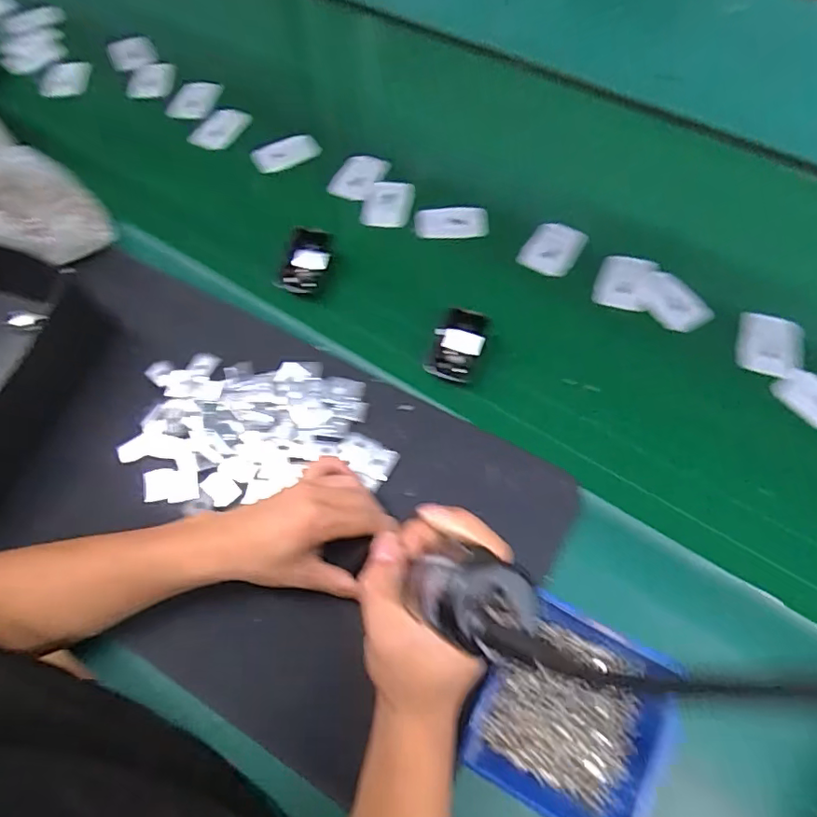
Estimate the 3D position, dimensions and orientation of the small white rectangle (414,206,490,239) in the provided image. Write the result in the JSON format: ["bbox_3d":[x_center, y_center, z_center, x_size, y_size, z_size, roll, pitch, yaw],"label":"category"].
[{"bbox_3d":[0.050,-0.214,0.617,0.084,0.008,0.038,-6,65,-1],"label":"small white rectangle"}]

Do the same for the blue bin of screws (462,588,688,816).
[{"bbox_3d":[0.112,0.213,0.374,0.124,0.058,0.122,26,69,14],"label":"blue bin of screws"}]

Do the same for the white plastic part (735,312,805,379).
[{"bbox_3d":[0.360,-0.065,0.533,0.063,0.004,0.070,17,67,10],"label":"white plastic part"}]

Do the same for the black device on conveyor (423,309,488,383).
[{"bbox_3d":[0.047,-0.061,0.521,0.049,0.032,0.060,13,66,8],"label":"black device on conveyor"}]

